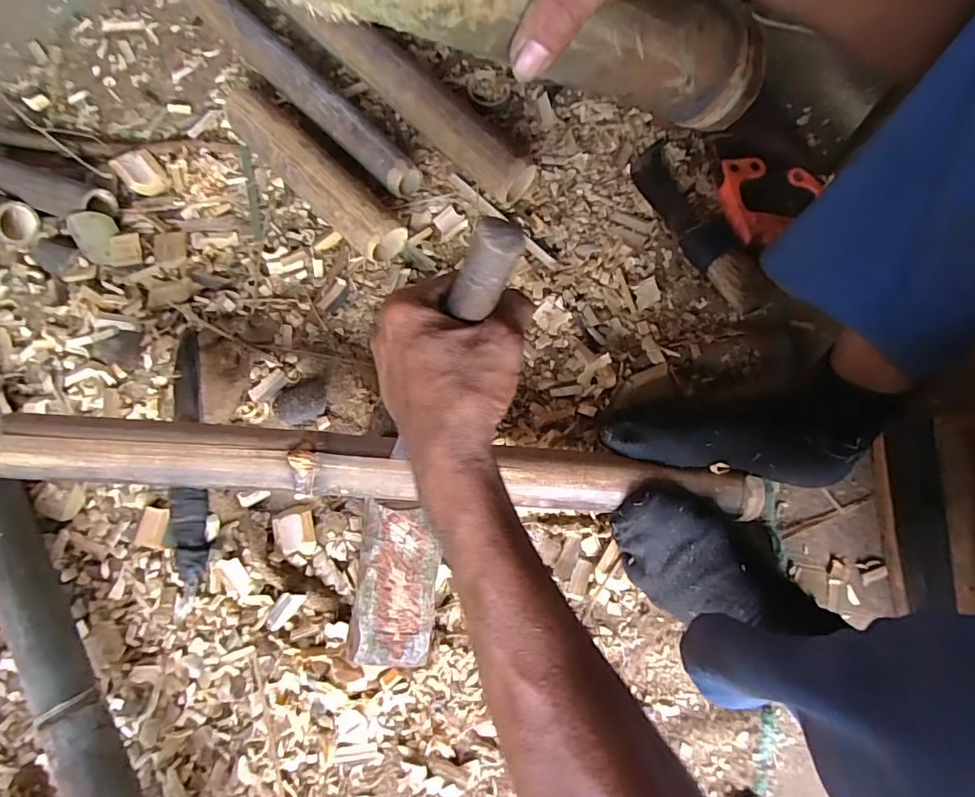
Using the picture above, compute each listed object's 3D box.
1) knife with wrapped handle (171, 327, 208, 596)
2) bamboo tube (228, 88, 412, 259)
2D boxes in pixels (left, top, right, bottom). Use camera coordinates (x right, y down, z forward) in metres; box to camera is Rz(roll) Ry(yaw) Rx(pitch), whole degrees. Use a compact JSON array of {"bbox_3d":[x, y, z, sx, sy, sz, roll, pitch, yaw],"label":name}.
[{"bbox_3d":[-0.308,0.058,0.522,0.038,0.019,0.261,-8,76,-3],"label":"knife with wrapped handle"},{"bbox_3d":[-0.200,-0.254,0.583,0.253,0.062,0.063,42,79,9],"label":"bamboo tube"}]

